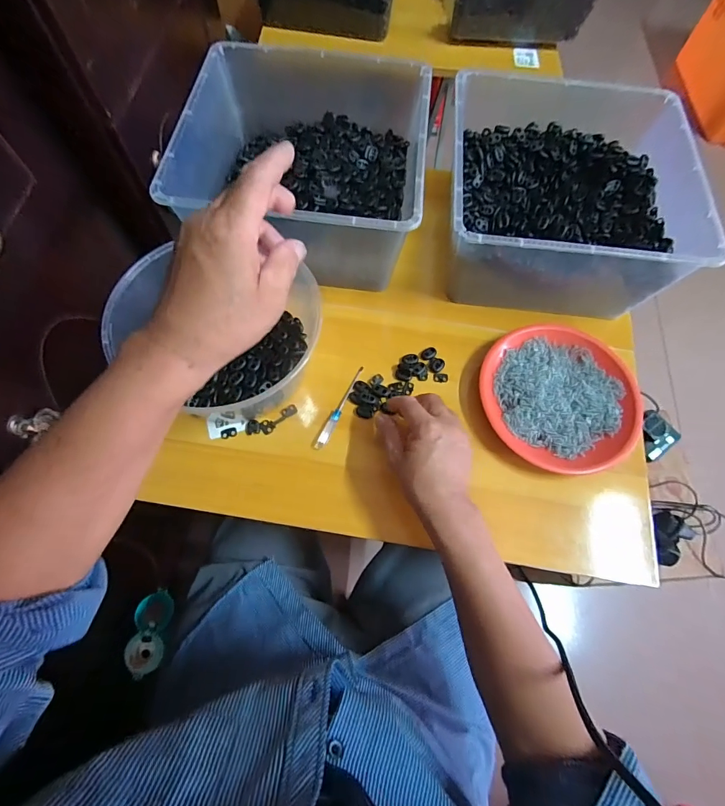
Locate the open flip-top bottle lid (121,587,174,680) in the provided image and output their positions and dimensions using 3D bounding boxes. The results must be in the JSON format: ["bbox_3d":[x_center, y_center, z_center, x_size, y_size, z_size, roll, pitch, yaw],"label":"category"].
[{"bbox_3d":[-0.352,0.380,0.657,0.056,0.023,0.128,19,72,-29],"label":"open flip-top bottle lid"}]

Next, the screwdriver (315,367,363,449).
[{"bbox_3d":[-0.027,0.004,0.495,0.012,0.009,0.119,24,69,7],"label":"screwdriver"}]

